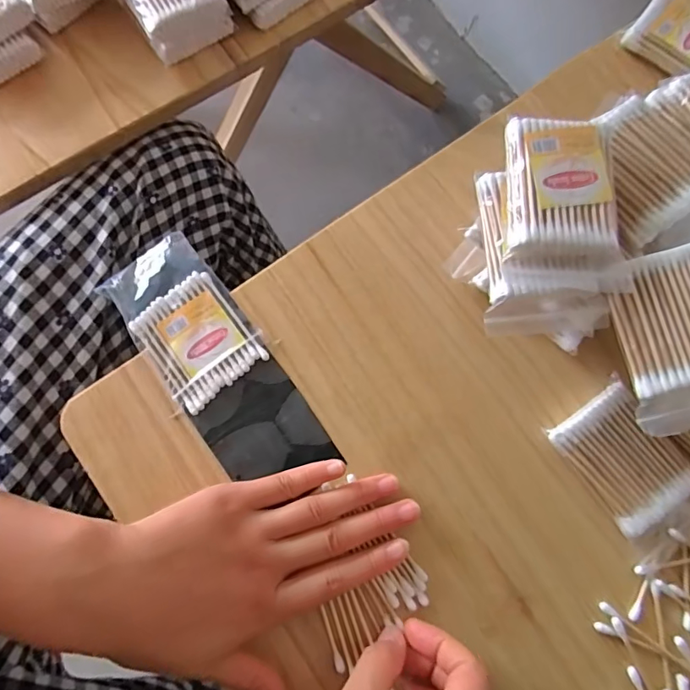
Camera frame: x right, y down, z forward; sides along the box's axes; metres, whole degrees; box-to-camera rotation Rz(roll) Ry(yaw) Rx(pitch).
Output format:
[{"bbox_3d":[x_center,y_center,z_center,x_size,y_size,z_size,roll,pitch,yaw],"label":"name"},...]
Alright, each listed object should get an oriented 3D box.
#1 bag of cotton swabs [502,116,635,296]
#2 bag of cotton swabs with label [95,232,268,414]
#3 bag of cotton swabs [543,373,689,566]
[{"bbox_3d":[0.115,-0.071,0.256,0.063,0.018,0.087,3,76,-2],"label":"bag of cotton swabs"},{"bbox_3d":[-0.100,-0.017,0.308,0.061,0.009,0.102,-38,82,-8],"label":"bag of cotton swabs with label"},{"bbox_3d":[0.172,0.074,0.288,0.059,0.013,0.095,-36,82,-8],"label":"bag of cotton swabs"}]

